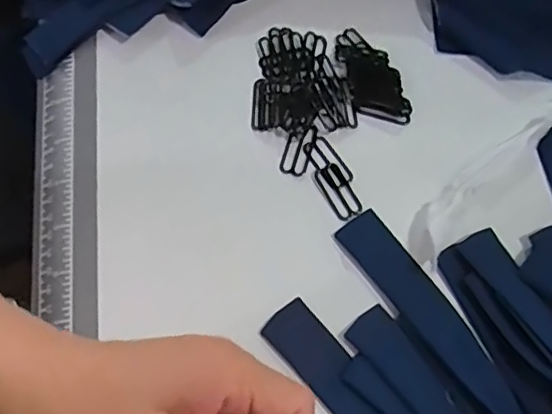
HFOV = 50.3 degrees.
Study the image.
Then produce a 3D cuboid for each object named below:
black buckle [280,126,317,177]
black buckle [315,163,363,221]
[{"bbox_3d":[0.013,-0.033,0.334,0.014,0.004,0.032,18,72,4],"label":"black buckle"},{"bbox_3d":[0.035,-0.009,0.329,0.016,0.004,0.033,-27,75,-10],"label":"black buckle"}]

